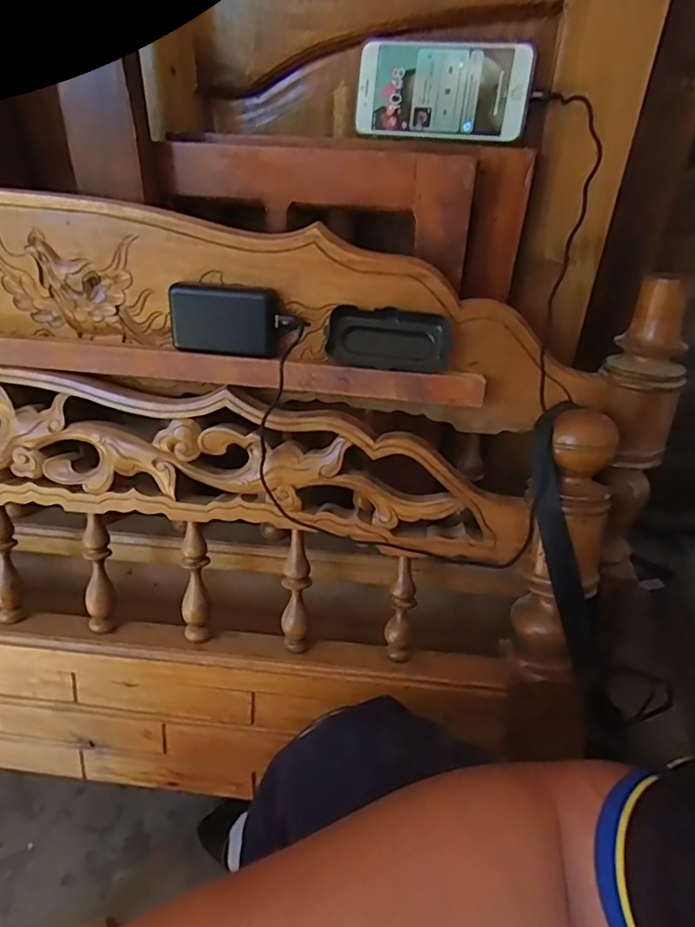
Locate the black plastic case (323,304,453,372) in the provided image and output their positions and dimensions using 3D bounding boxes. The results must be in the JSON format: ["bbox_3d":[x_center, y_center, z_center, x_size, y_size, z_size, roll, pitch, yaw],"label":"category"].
[{"bbox_3d":[0.038,-0.115,0.491,0.111,0.051,0.014,7,14,2],"label":"black plastic case"}]

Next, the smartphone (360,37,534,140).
[{"bbox_3d":[0.086,-0.340,0.487,0.153,0.076,0.009,10,21,10],"label":"smartphone"}]

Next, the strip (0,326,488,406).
[{"bbox_3d":[-0.241,-0.107,0.523,0.730,0.029,0.044,5,43,4],"label":"strip"}]

